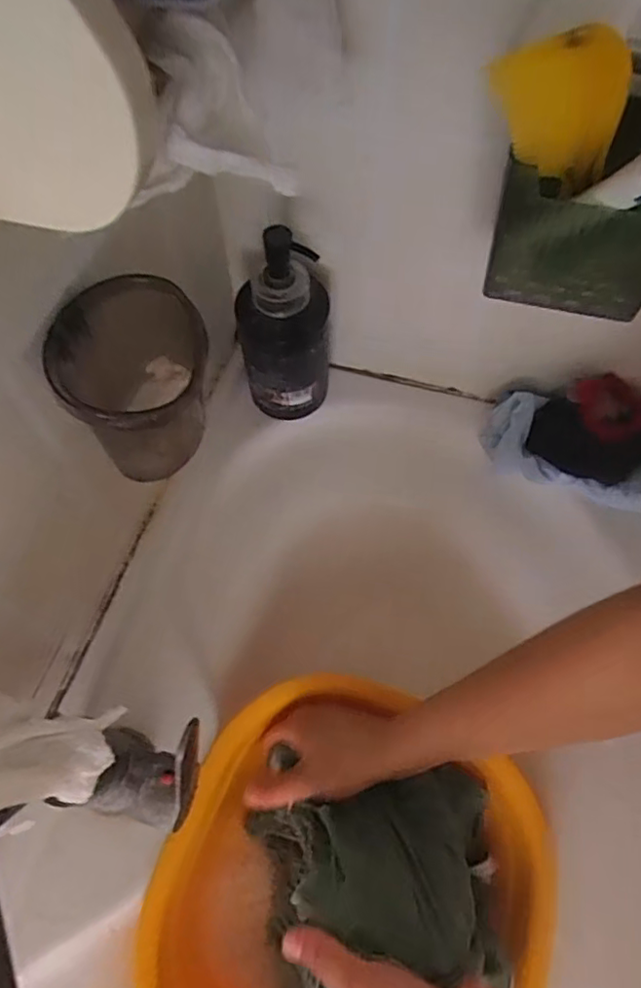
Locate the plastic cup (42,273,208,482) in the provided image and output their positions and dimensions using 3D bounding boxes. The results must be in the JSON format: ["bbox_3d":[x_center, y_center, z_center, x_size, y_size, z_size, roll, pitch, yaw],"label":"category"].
[{"bbox_3d":[-0.105,-0.069,0.369,0.085,0.098,0.089,-1,64,1],"label":"plastic cup"}]

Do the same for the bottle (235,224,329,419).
[{"bbox_3d":[-0.030,-0.138,0.528,0.077,0.198,0.067,-7,64,-2],"label":"bottle"}]

